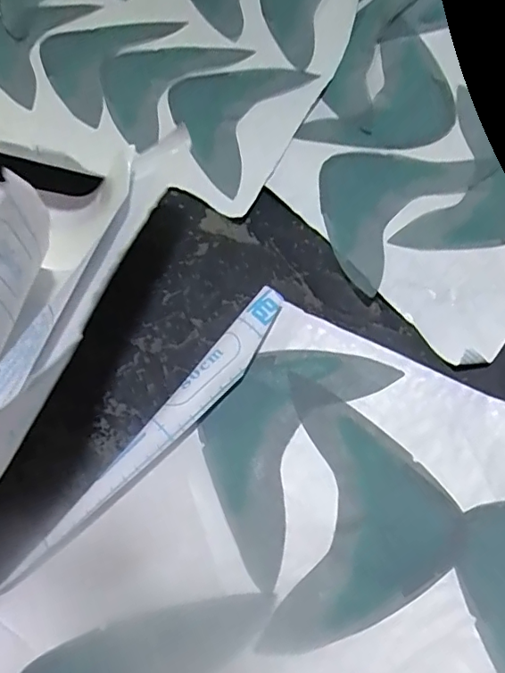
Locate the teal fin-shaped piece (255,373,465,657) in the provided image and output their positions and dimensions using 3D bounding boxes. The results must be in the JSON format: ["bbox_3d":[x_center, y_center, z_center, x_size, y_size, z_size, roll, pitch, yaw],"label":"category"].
[{"bbox_3d":[0.074,0.116,0.342,0.112,0.008,0.166,8,63,5],"label":"teal fin-shaped piece"}]

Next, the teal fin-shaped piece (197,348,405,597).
[{"bbox_3d":[0.018,0.069,0.367,0.094,0.007,0.166,29,67,15],"label":"teal fin-shaped piece"}]

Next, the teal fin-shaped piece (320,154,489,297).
[{"bbox_3d":[0.109,-0.122,0.463,0.113,0.008,0.165,40,70,19],"label":"teal fin-shaped piece"}]

